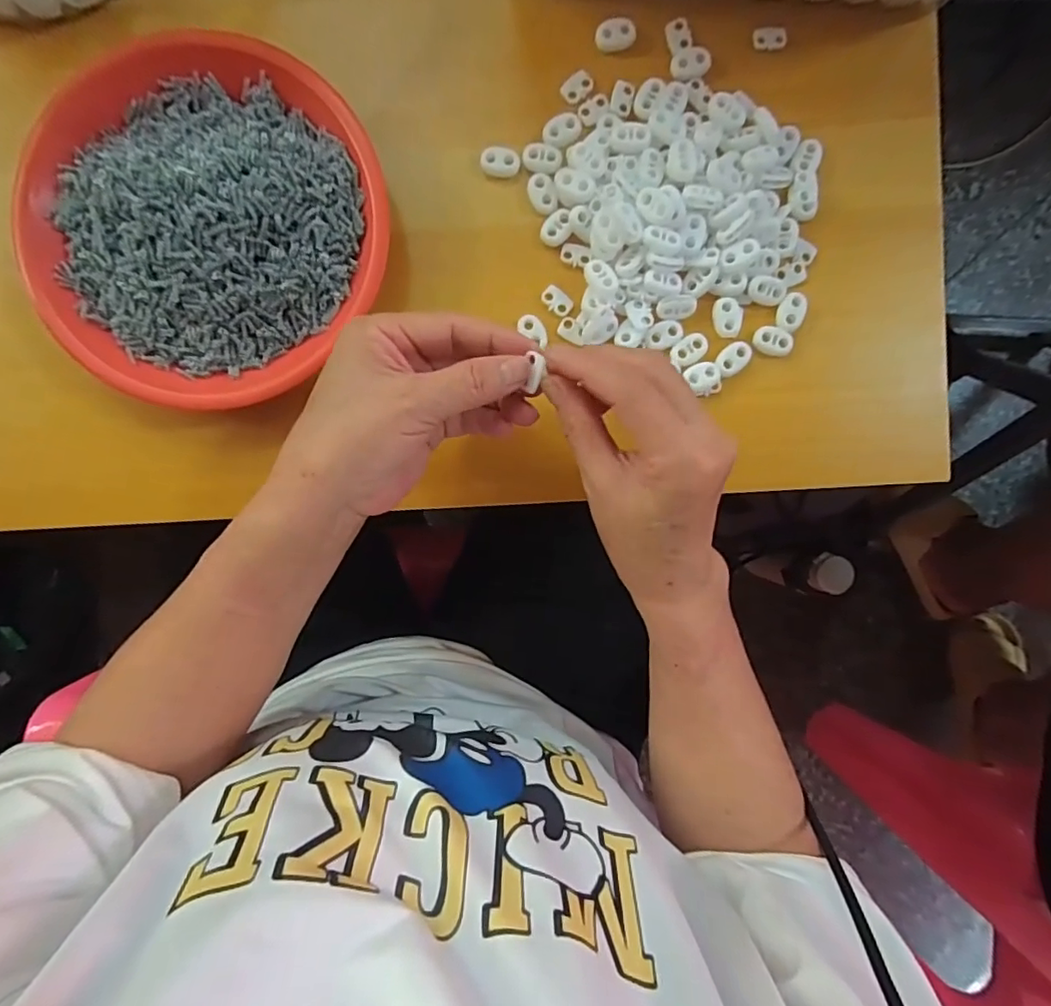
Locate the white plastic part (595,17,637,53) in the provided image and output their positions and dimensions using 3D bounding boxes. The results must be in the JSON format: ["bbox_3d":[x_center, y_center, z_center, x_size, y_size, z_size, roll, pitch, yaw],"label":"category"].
[{"bbox_3d":[0.051,-0.263,0.312,0.022,0.004,0.016,-13,92,0],"label":"white plastic part"}]

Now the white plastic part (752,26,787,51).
[{"bbox_3d":[0.138,-0.262,0.314,0.019,0.004,0.011,-4,92,0],"label":"white plastic part"}]

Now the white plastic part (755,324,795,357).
[{"bbox_3d":[0.143,-0.093,0.320,0.022,0.005,0.016,23,92,-1],"label":"white plastic part"}]

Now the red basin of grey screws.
[{"bbox_3d":[-0.180,-0.158,0.305,0.193,0.042,0.199,-44,92,1],"label":"red basin of grey screws"}]

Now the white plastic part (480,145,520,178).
[{"bbox_3d":[-0.014,-0.194,0.319,0.022,0.005,0.015,9,92,-1],"label":"white plastic part"}]

